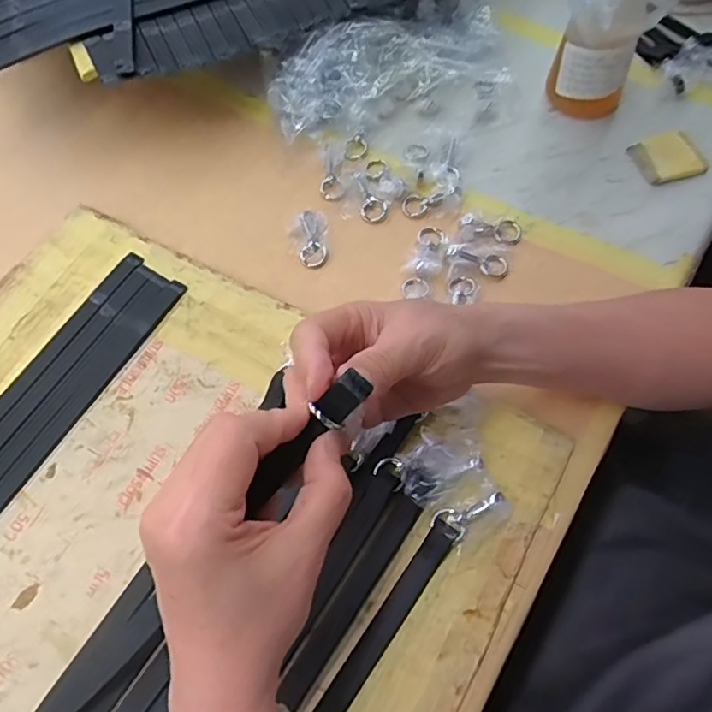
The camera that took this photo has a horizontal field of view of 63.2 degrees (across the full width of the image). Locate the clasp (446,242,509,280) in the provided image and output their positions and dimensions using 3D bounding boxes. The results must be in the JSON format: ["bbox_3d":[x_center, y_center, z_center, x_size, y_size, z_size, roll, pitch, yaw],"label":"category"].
[{"bbox_3d":[0.096,-0.076,0.459,0.050,0.007,0.020,23,67,-3],"label":"clasp"}]

